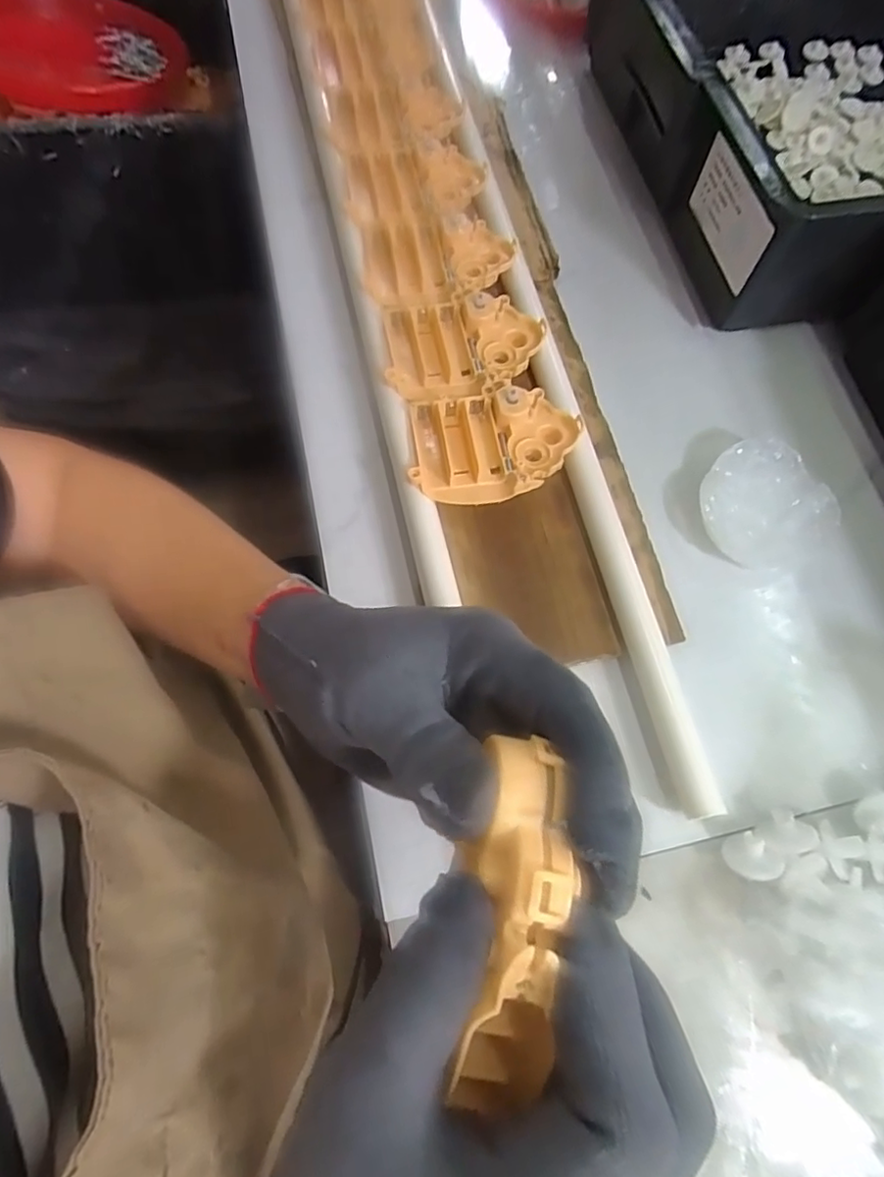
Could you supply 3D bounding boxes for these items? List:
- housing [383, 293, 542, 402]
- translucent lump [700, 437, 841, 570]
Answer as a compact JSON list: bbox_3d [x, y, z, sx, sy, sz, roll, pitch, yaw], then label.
[{"bbox_3d":[0.016,-0.153,0.379,0.100,0.016,0.074,-7,70,-5],"label":"housing"},{"bbox_3d":[0.203,-0.052,0.377,0.086,0.021,0.078,-35,74,-14],"label":"translucent lump"}]

